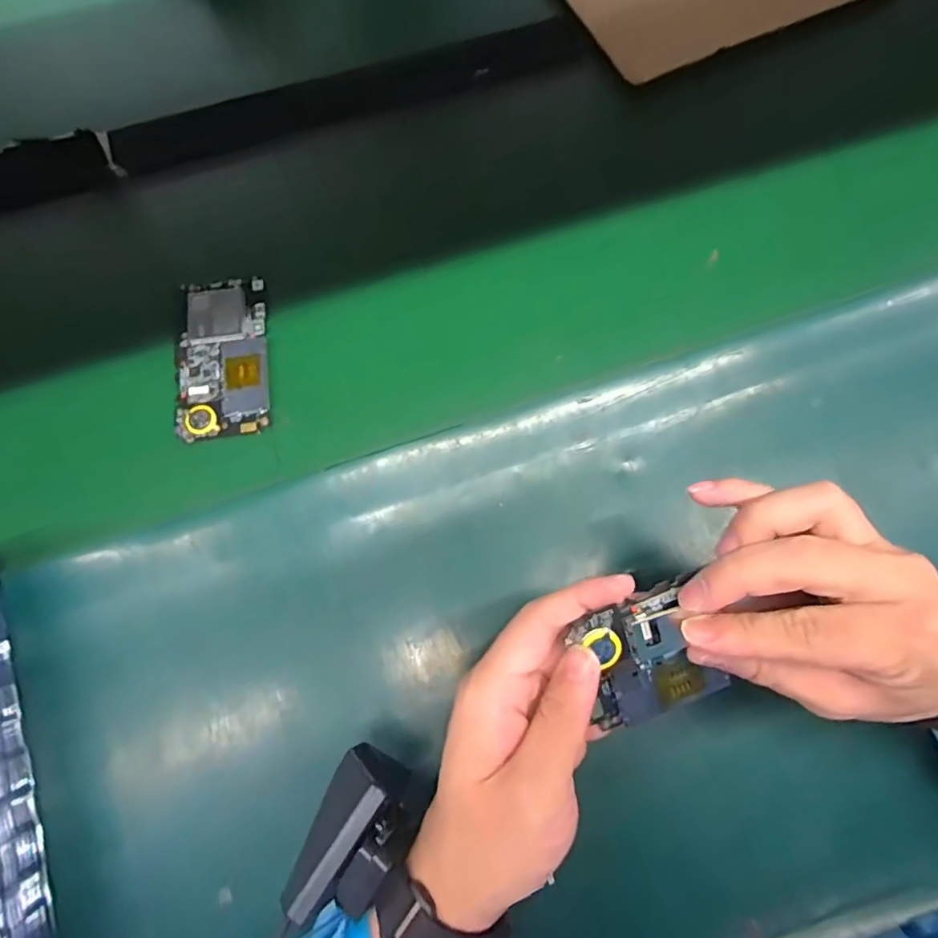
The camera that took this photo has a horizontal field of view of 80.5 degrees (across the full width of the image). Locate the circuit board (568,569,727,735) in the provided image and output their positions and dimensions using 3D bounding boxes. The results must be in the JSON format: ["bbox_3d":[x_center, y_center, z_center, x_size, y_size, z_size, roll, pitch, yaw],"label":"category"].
[{"bbox_3d":[0.084,0.090,0.263,0.062,0.009,0.067,-23,108,-5],"label":"circuit board"}]

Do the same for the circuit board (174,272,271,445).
[{"bbox_3d":[-0.178,-0.082,0.401,0.064,0.009,0.121,-8,74,-1],"label":"circuit board"}]

